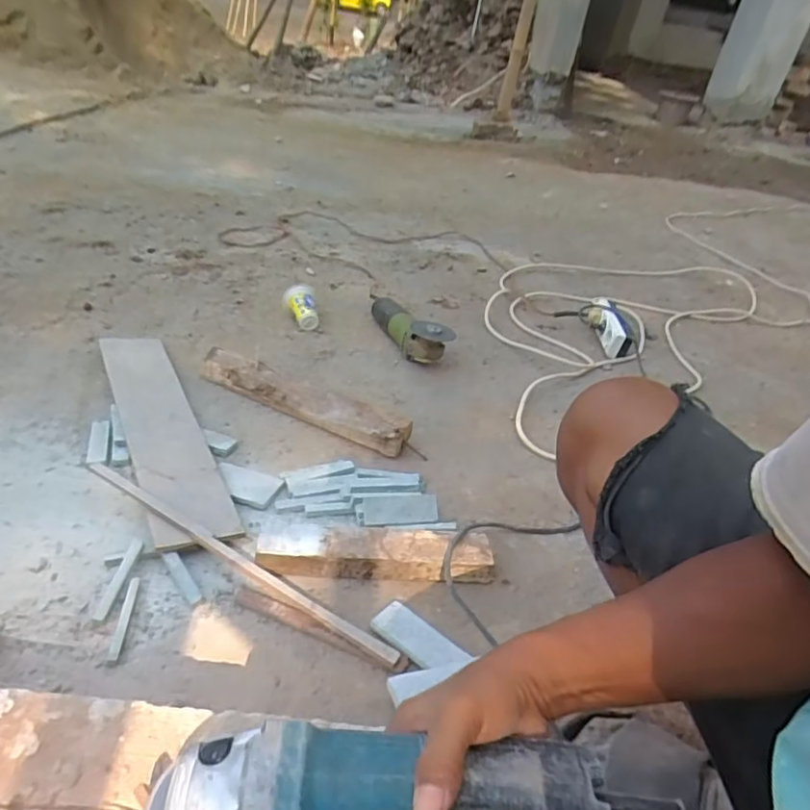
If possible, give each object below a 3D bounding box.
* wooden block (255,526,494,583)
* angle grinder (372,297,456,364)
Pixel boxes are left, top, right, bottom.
[{"bbox_3d":[-0.032,0.176,0.713,0.277,0.040,0.056,3,33,-8],"label":"wooden block"},{"bbox_3d":[0.016,-0.161,1.201,0.079,0.094,0.229,-8,39,-25],"label":"angle grinder"}]

